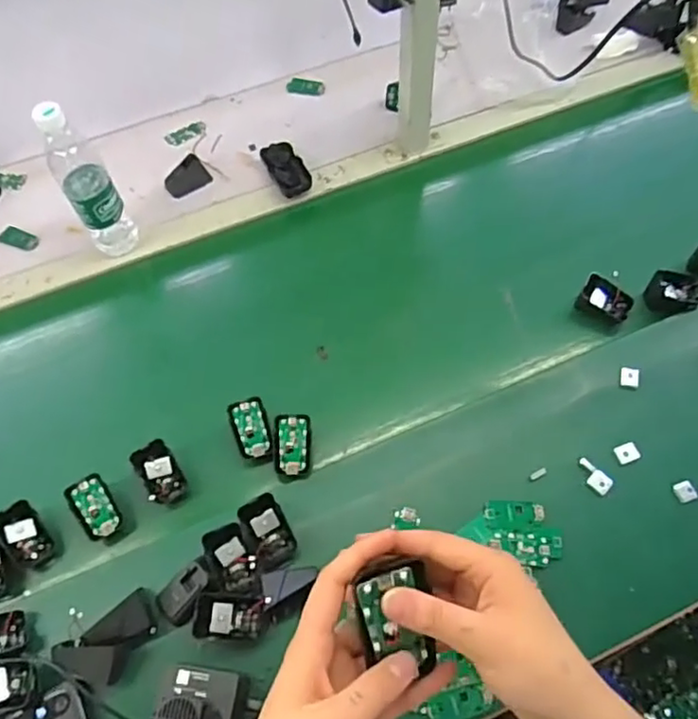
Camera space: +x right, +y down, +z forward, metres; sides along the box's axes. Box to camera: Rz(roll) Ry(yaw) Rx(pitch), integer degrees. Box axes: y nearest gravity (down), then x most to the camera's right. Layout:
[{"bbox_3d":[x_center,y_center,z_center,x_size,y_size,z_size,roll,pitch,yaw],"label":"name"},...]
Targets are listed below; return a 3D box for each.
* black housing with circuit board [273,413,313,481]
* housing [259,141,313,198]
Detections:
[{"bbox_3d":[-0.064,0.102,0.722,0.044,0.021,0.075,-2,80,9],"label":"black housing with circuit board"},{"bbox_3d":[-0.095,-0.290,0.941,0.052,0.029,0.096,-23,63,-10],"label":"housing"}]

